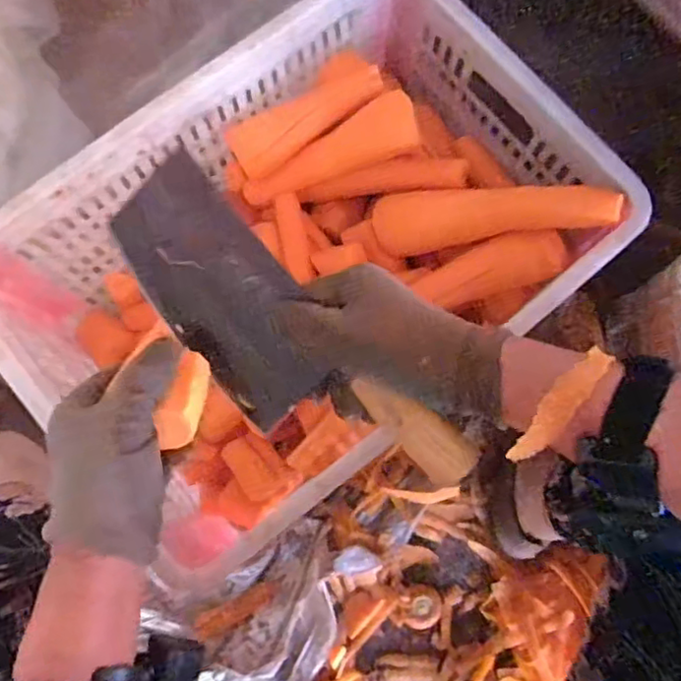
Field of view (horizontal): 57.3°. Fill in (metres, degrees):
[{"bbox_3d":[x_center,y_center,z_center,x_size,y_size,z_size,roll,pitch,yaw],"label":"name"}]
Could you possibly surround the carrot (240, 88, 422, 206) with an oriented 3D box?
[{"bbox_3d":[-0.006,-0.194,0.634,0.180,0.056,0.055,-17,77,-2],"label":"carrot"}]

